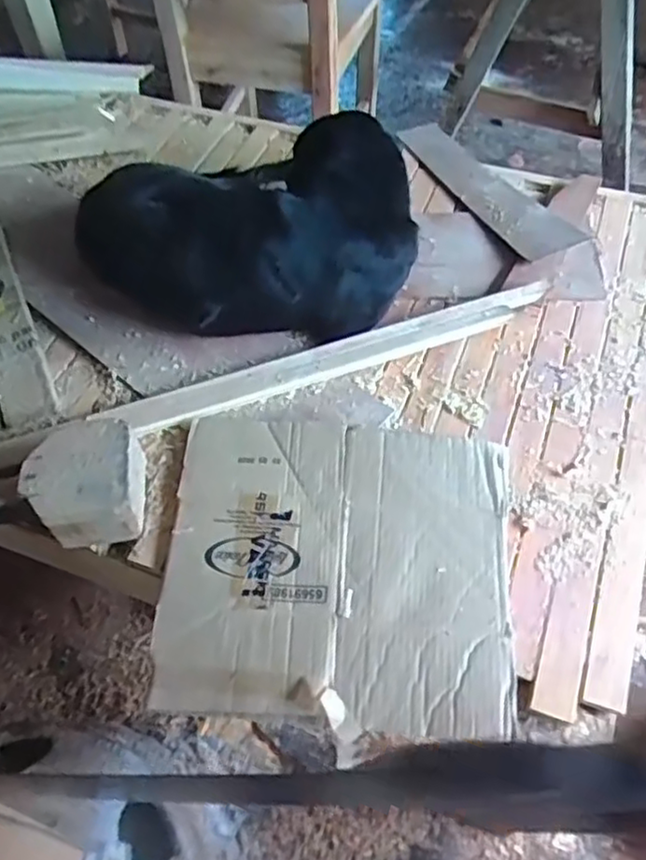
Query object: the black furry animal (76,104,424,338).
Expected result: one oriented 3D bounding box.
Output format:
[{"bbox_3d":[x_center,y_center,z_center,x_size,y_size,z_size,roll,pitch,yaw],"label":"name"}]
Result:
[{"bbox_3d":[-0.081,-0.306,0.994,0.419,0.187,0.372,27,59,18],"label":"black furry animal"}]

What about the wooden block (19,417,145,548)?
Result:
[{"bbox_3d":[-0.280,0.061,0.803,0.127,0.067,0.145,-9,55,-7],"label":"wooden block"}]

